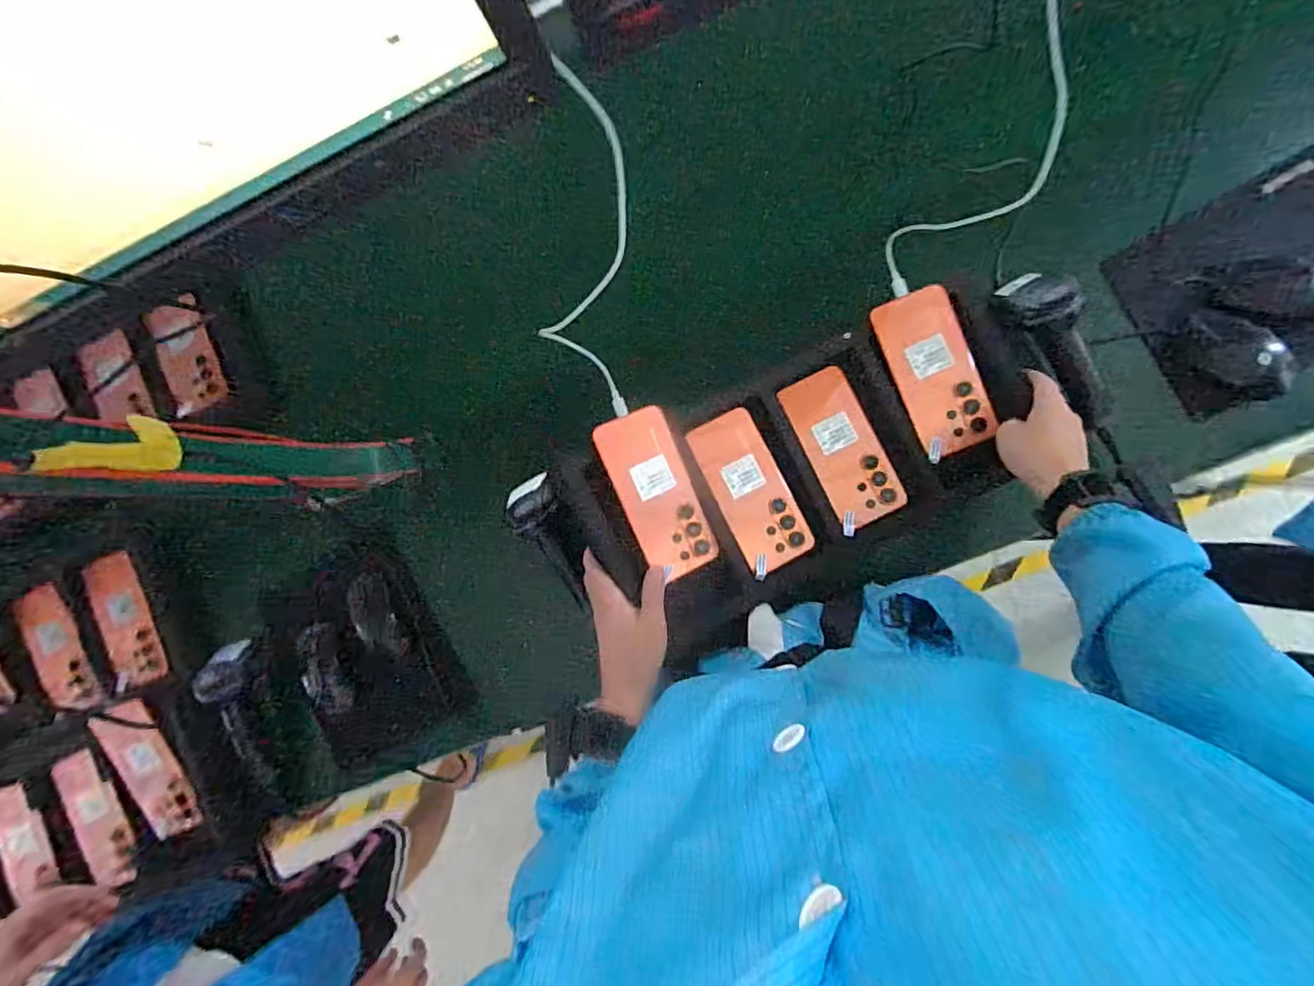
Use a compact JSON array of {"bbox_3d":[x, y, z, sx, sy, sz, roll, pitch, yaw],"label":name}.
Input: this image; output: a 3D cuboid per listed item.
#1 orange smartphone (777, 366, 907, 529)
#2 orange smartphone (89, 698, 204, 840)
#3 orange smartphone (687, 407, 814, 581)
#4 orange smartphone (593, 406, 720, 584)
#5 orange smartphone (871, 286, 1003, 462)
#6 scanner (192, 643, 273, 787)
[{"bbox_3d":[0.198,-0.049,0.623,0.073,0.005,0.169,-26,87,1],"label":"orange smartphone"},{"bbox_3d":[-0.605,0.329,0.691,0.061,0.013,0.169,-24,93,-10],"label":"orange smartphone"},{"bbox_3d":[0.099,-0.002,0.613,0.075,0.005,0.170,-25,87,-10],"label":"orange smartphone"},{"bbox_3d":[0.002,0.000,0.583,0.082,0.005,0.167,-25,92,-23],"label":"orange smartphone"},{"bbox_3d":[0.290,-0.127,0.603,0.076,0.007,0.167,-22,90,15],"label":"orange smartphone"},{"bbox_3d":[-0.508,0.267,0.703,0.065,0.048,0.170,-4,94,6],"label":"scanner"}]

